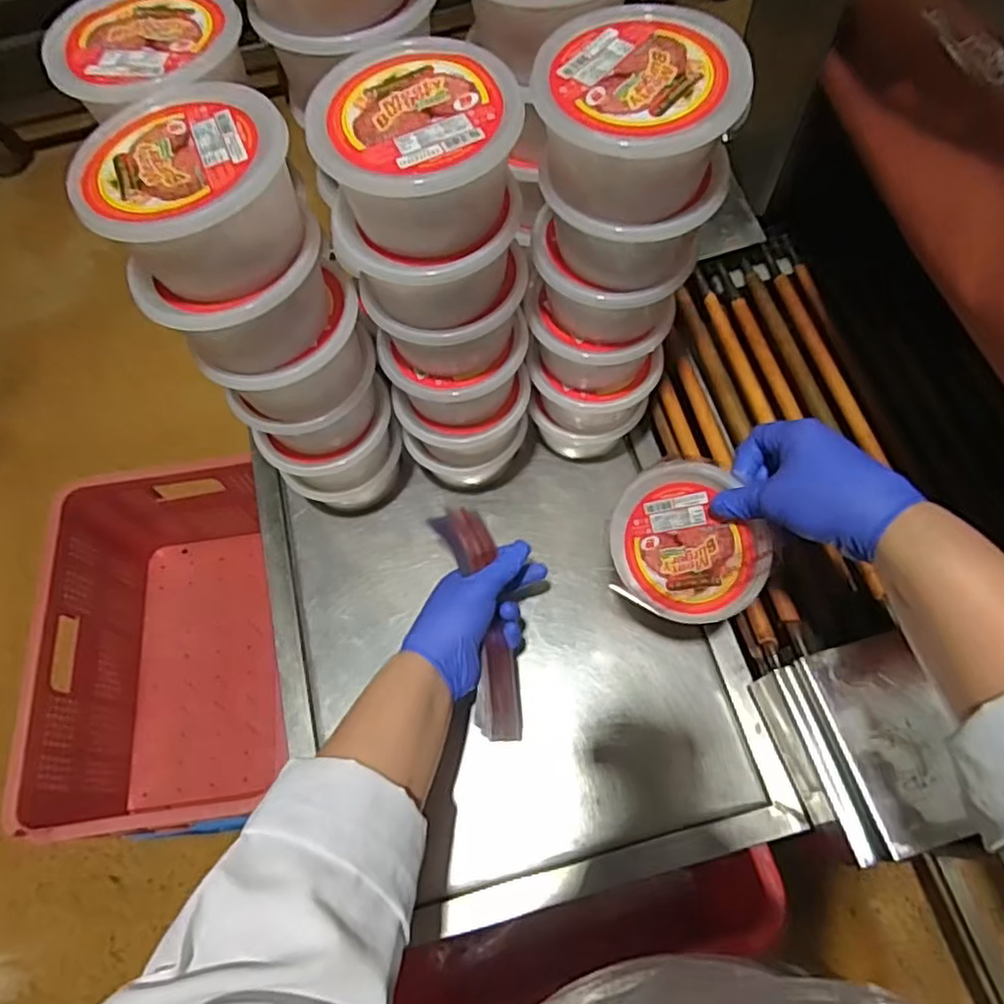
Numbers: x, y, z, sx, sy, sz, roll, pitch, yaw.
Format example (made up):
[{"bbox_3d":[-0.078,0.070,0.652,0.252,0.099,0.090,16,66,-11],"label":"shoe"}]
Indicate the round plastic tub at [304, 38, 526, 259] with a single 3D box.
[{"bbox_3d":[-0.045,-0.200,0.391,0.111,0.057,0.112,-1,66,3],"label":"round plastic tub"}]

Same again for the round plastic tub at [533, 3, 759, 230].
[{"bbox_3d":[0.078,-0.224,0.400,0.113,0.062,0.103,-1,66,3],"label":"round plastic tub"}]

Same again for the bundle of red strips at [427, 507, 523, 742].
[{"bbox_3d":[-0.018,0.092,0.550,0.043,0.036,0.194,-12,68,-2],"label":"bundle of red strips"}]

